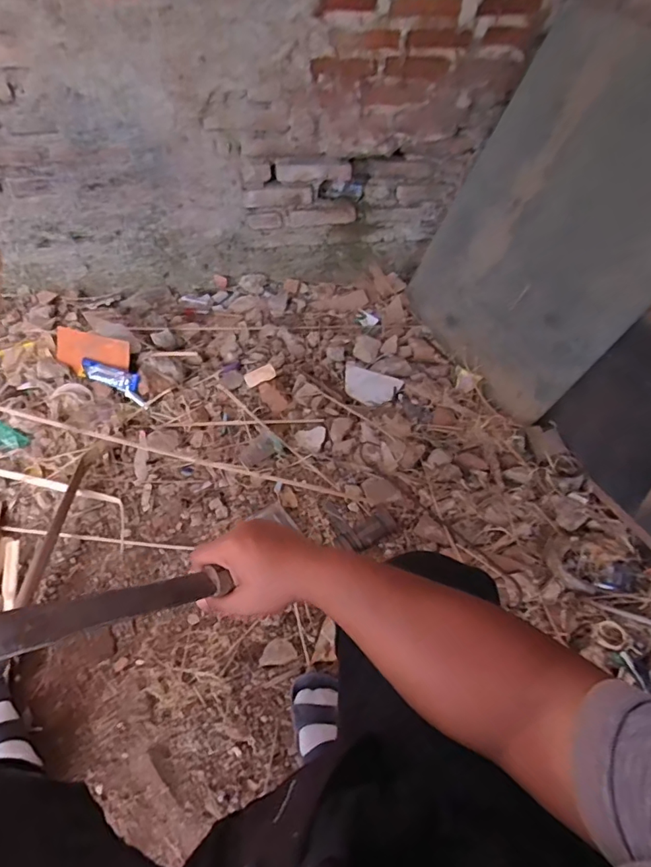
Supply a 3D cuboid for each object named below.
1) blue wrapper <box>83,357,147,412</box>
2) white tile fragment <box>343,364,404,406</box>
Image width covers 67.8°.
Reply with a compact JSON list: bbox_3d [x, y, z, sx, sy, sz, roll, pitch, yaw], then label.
[{"bbox_3d":[-0.500,-0.133,1.151,0.208,0.019,0.060,28,94,12],"label":"blue wrapper"},{"bbox_3d":[0.113,-0.133,1.301,0.164,0.015,0.111,26,51,16],"label":"white tile fragment"}]

